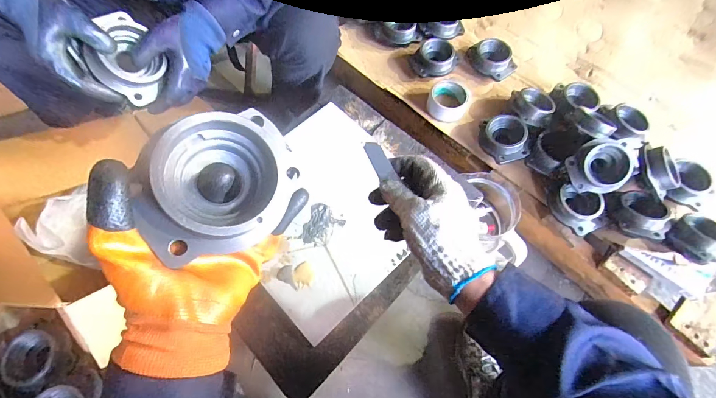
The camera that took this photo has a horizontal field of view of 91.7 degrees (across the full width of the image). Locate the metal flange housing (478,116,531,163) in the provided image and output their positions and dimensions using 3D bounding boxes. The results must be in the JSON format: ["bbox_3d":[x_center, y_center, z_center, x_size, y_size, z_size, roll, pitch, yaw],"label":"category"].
[{"bbox_3d":[0.331,-0.132,0.785,0.089,0.064,0.102,-1,66,-1],"label":"metal flange housing"}]

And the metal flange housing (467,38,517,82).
[{"bbox_3d":[0.341,-0.356,0.878,0.075,0.069,0.107,-32,70,-14],"label":"metal flange housing"}]

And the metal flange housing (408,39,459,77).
[{"bbox_3d":[0.192,-0.353,0.877,0.105,0.064,0.080,-7,66,-4],"label":"metal flange housing"}]

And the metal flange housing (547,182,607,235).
[{"bbox_3d":[0.456,0.021,0.727,0.090,0.053,0.102,-26,69,-11],"label":"metal flange housing"}]

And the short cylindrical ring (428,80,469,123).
[{"bbox_3d":[0.218,-0.237,0.838,0.089,0.043,0.093,0,66,0],"label":"short cylindrical ring"}]

